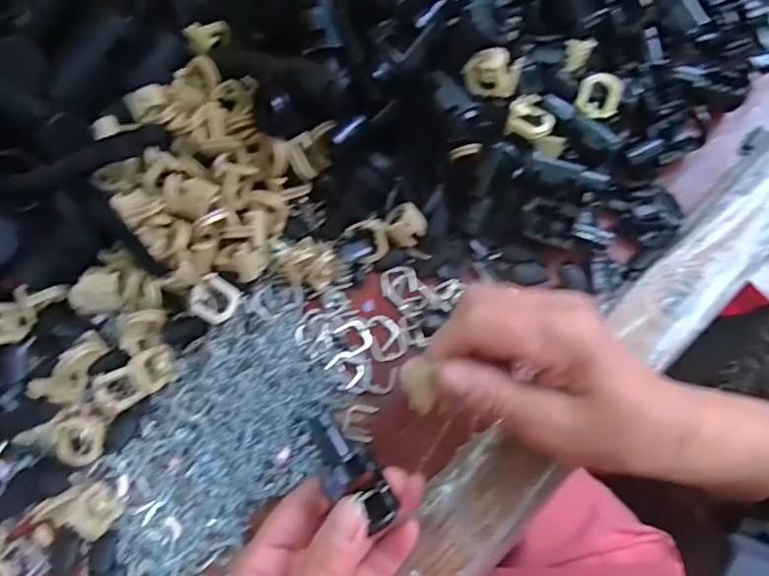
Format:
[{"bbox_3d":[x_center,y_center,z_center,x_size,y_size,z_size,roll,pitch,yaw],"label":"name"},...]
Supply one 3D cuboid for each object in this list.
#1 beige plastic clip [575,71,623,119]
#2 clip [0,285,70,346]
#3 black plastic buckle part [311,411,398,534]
[{"bbox_3d":[0.128,-0.113,0.328,0.025,0.008,0.028,18,76,4],"label":"beige plastic clip"},{"bbox_3d":[-0.199,0.012,0.305,0.048,0.020,0.019,-31,78,-9],"label":"clip"},{"bbox_3d":[-0.016,0.079,0.238,0.022,0.010,0.051,-35,85,-10],"label":"black plastic buckle part"}]

